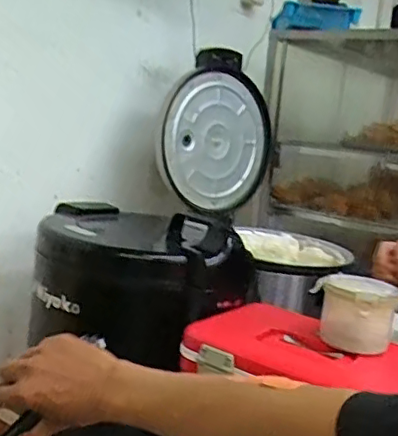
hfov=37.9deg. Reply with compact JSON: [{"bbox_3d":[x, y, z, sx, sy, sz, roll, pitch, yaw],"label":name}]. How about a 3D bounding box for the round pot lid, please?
[{"bbox_3d":[0.064,-0.238,1.617,0.100,0.371,0.443,-4,47,41],"label":"round pot lid"}]

